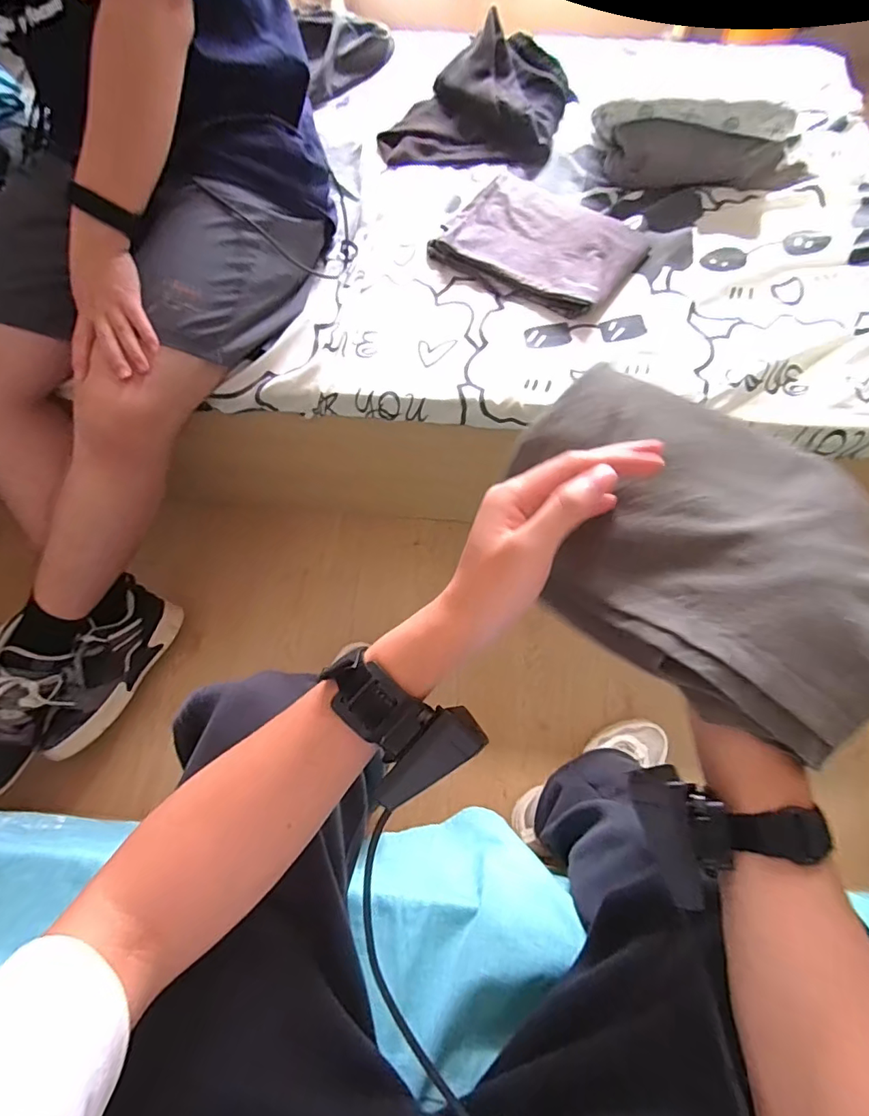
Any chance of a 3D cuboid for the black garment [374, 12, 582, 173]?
[{"bbox_3d":[0.081,-0.809,0.877,0.283,0.088,0.277,15,68,7],"label":"black garment"}]

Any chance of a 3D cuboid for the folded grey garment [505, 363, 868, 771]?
[{"bbox_3d":[0.167,-0.015,0.328,0.250,0.061,0.173,39,73,15],"label":"folded grey garment"}]

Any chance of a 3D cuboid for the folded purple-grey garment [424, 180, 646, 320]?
[{"bbox_3d":[0.165,-0.479,0.767,0.273,0.028,0.198,30,71,13],"label":"folded purple-grey garment"}]

